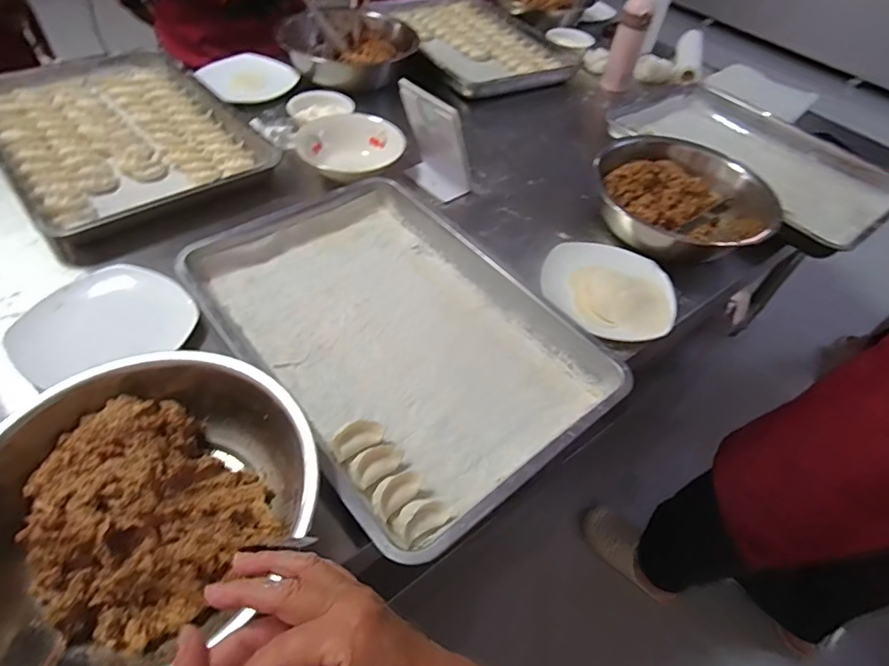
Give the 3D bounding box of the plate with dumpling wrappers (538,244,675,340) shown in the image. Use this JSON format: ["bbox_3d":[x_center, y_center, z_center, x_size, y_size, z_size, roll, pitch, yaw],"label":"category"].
[{"bbox_3d":[0.228,-0.068,0.719,0.174,0.015,0.164,3,49,-3],"label":"plate with dumpling wrappers"}]

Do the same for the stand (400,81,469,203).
[{"bbox_3d":[-0.010,-0.302,0.810,0.119,0.153,0.058,40,57,23],"label":"stand"}]

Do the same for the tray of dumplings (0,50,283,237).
[{"bbox_3d":[-0.535,-0.337,0.838,0.344,0.036,0.492,-36,65,-26],"label":"tray of dumplings"}]

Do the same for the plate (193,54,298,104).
[{"bbox_3d":[-0.387,-0.504,1.002,0.172,0.027,0.181,3,49,-3],"label":"plate"}]

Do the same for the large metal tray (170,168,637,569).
[{"bbox_3d":[-0.060,-0.011,0.633,0.349,0.057,0.491,-31,61,-28],"label":"large metal tray"}]

